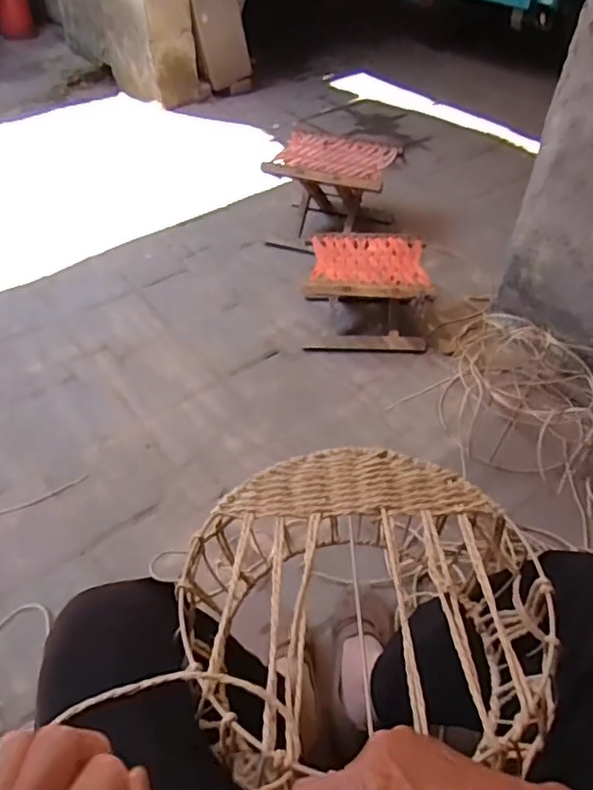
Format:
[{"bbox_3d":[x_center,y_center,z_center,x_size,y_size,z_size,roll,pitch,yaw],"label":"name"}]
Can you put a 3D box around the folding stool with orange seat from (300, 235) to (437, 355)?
[{"bbox_3d":[0.163,-0.237,1.382,0.275,0.186,0.229,4,46,3],"label":"folding stool with orange seat"}]

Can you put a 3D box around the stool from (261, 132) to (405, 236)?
[{"bbox_3d":[0.105,-0.562,1.668,0.317,0.240,0.271,14,47,13],"label":"stool"}]

